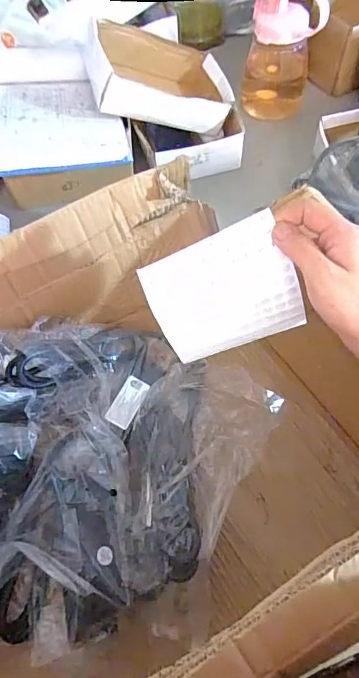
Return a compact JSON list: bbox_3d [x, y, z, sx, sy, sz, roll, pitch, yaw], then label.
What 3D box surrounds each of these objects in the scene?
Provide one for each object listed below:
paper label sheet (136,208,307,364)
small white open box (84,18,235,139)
[{"bbox_3d":[0.041,-0.037,0.398,0.122,0.111,0.024,-23,22,8],"label":"paper label sheet"},{"bbox_3d":[-0.037,-0.457,0.779,0.244,0.076,0.193,-2,59,-28],"label":"small white open box"}]

